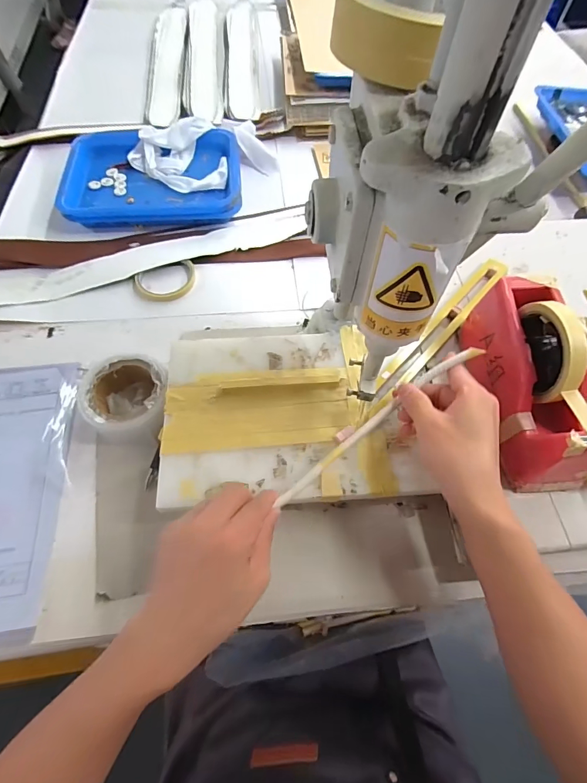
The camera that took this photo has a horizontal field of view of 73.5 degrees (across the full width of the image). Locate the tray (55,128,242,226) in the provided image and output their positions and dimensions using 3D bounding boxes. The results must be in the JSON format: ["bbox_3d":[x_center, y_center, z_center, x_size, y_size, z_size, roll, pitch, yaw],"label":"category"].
[{"bbox_3d":[-0.234,-0.370,0.669,0.284,0.038,0.210,-5,62,-5],"label":"tray"}]

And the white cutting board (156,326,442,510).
[{"bbox_3d":[-0.010,0.020,0.432,0.257,0.018,0.207,-5,63,-4],"label":"white cutting board"}]

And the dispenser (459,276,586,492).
[{"bbox_3d":[0.239,-0.016,0.386,0.070,0.113,0.199,-1,62,-3],"label":"dispenser"}]

